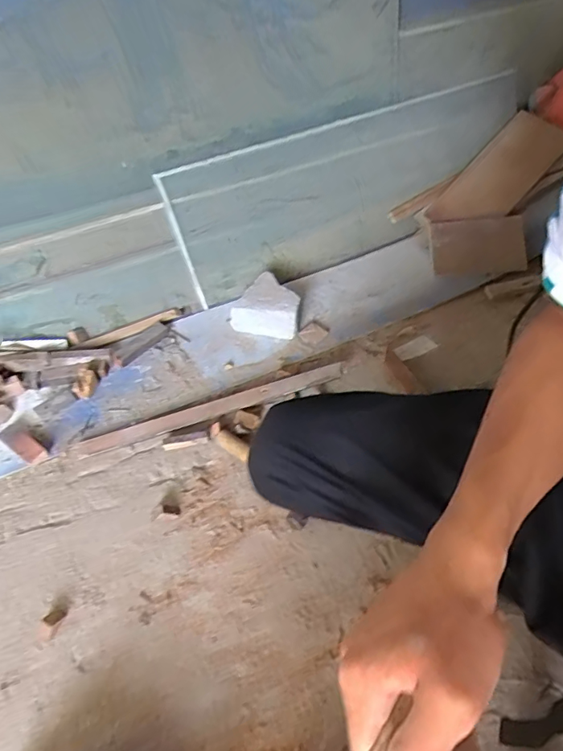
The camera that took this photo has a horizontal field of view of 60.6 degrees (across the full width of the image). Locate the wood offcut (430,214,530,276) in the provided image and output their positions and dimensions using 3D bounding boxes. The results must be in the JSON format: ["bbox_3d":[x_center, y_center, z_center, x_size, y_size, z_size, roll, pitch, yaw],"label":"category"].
[{"bbox_3d":[0.447,-0.301,1.101,0.194,0.012,0.153,-1,66,17],"label":"wood offcut"}]

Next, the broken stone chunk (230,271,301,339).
[{"bbox_3d":[-0.027,-0.146,1.000,0.135,0.073,0.118,7,51,7],"label":"broken stone chunk"}]

